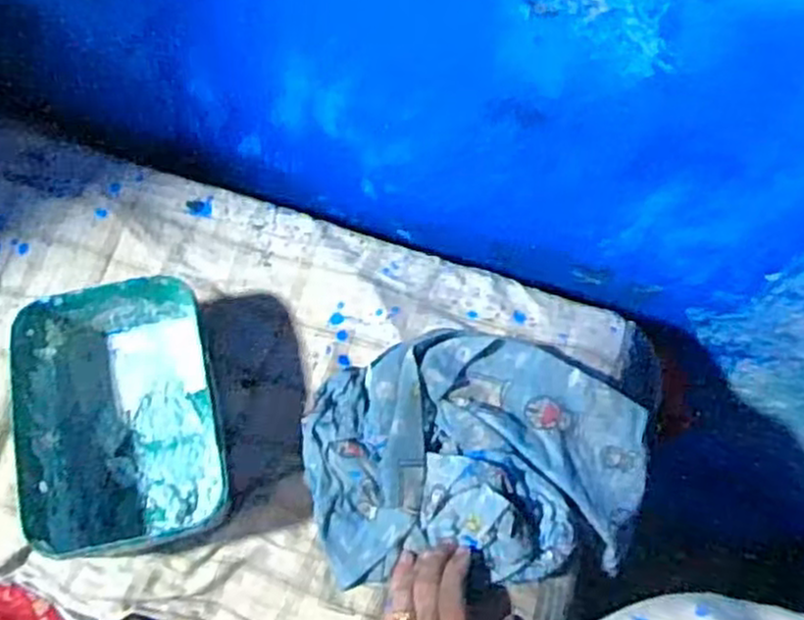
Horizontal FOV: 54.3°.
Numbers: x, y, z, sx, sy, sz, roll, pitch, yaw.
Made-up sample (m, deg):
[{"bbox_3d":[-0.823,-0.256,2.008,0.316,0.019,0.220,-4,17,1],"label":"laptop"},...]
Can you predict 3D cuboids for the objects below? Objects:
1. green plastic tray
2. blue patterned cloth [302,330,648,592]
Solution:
[{"bbox_3d":[-0.215,0.085,0.606,0.148,0.072,0.201,-13,67,-9],"label":"green plastic tray"},{"bbox_3d":[0.062,0.116,0.622,0.266,0.063,0.178,1,65,-3],"label":"blue patterned cloth"}]

